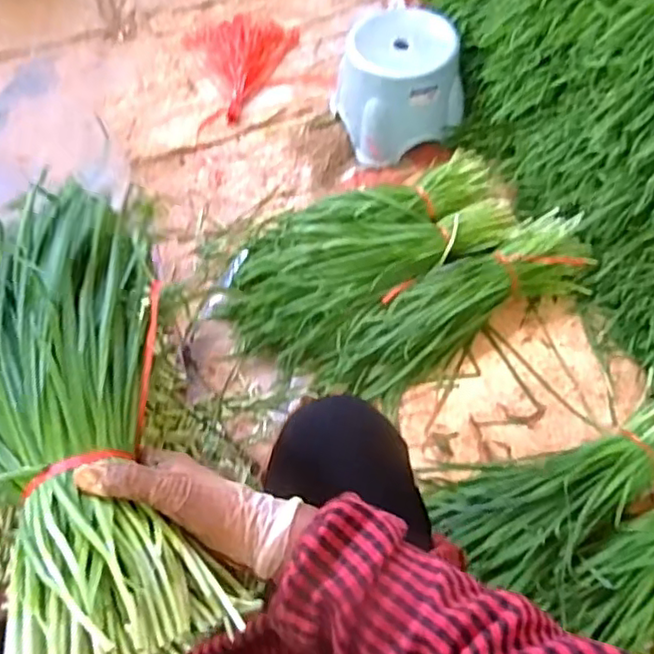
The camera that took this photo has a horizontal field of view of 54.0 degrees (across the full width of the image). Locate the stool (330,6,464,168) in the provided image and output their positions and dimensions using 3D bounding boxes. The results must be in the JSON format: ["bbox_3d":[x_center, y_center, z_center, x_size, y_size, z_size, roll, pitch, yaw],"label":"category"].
[{"bbox_3d":[0.137,-0.458,1.225,0.202,0.198,0.189,-13,59,-11],"label":"stool"}]

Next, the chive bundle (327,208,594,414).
[{"bbox_3d":[0.210,-0.034,1.048,0.475,0.113,0.140,-26,63,-18],"label":"chive bundle"}]

